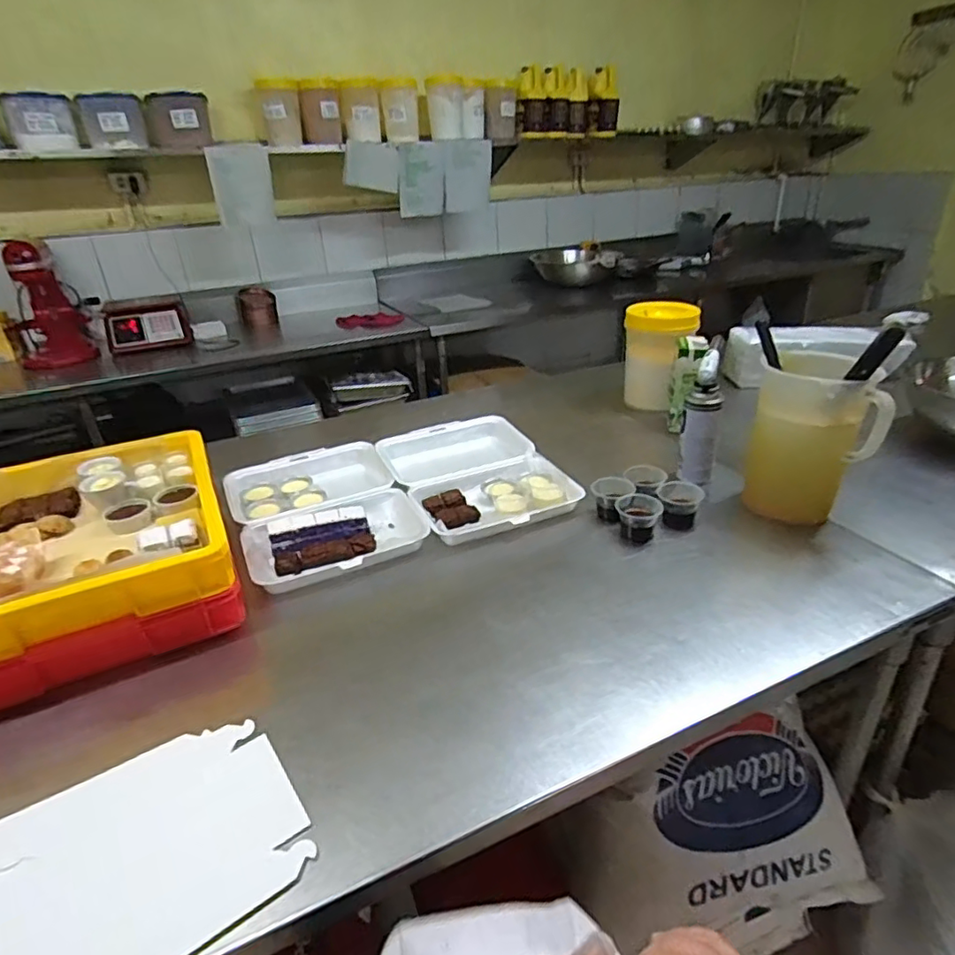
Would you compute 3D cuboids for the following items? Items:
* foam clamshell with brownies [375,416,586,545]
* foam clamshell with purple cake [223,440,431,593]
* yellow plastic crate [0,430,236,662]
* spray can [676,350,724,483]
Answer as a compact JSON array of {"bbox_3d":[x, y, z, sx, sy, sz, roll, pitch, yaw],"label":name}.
[{"bbox_3d":[-0.012,-0.015,1.134,0.277,0.040,0.425,-15,30,-21],"label":"foam clamshell with brownies"},{"bbox_3d":[-0.273,0.053,1.045,0.288,0.040,0.408,-15,30,-22],"label":"foam clamshell with purple cake"},{"bbox_3d":[-0.576,0.073,0.865,0.359,0.072,0.451,-17,31,-24],"label":"yellow plastic crate"},{"bbox_3d":[0.398,-0.105,1.052,0.063,0.223,0.068,5,29,15],"label":"spray can"}]

